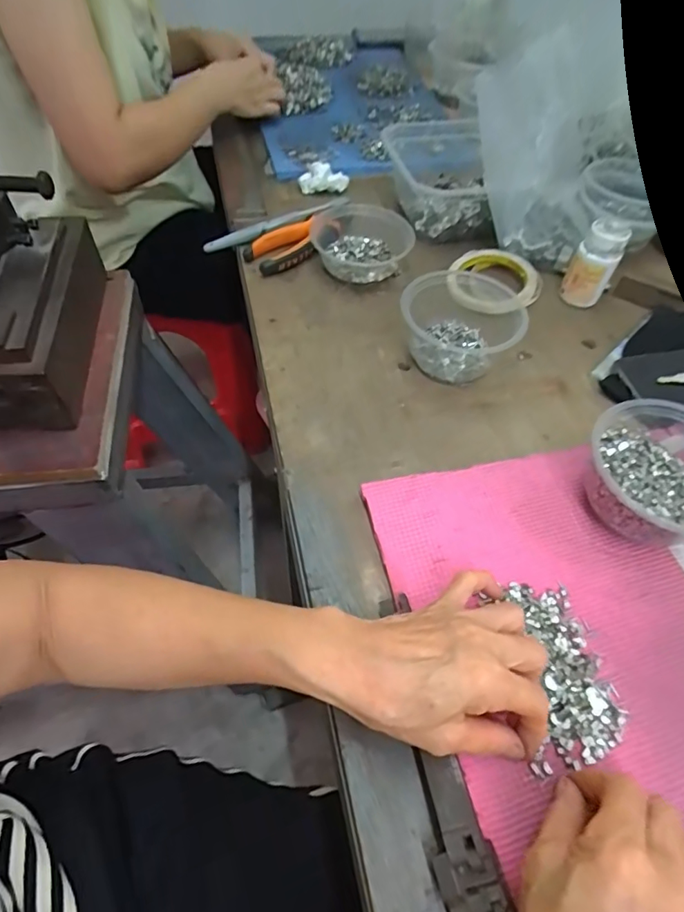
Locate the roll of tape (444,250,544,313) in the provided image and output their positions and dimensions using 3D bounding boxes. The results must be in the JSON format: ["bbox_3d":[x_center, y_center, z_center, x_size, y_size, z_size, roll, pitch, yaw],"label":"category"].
[{"bbox_3d":[0.173,-0.201,0.569,0.103,0.019,0.103,2,55,-3],"label":"roll of tape"}]

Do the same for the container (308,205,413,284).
[{"bbox_3d":[0.022,-0.246,0.589,0.108,0.044,0.111,-11,55,-9],"label":"container"}]

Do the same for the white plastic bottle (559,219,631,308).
[{"bbox_3d":[0.274,-0.211,0.548,0.045,0.072,0.041,25,57,15],"label":"white plastic bottle"}]

